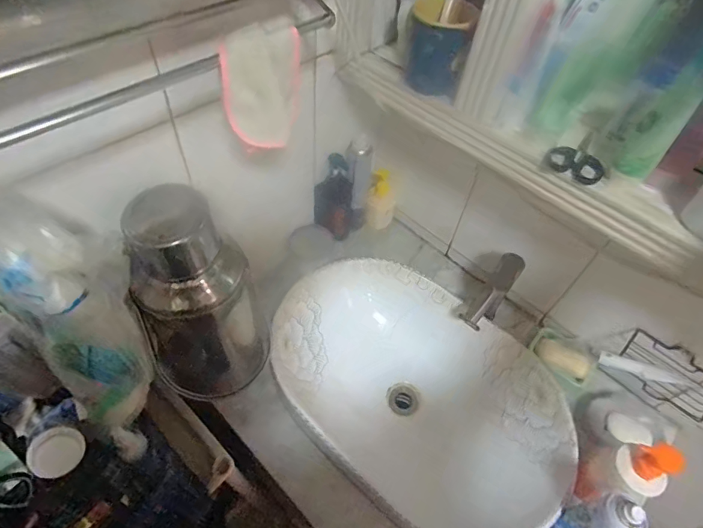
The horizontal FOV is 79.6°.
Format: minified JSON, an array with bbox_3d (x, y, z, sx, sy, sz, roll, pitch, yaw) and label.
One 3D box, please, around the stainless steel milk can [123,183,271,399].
[{"bbox_3d":[-0.212,0.060,0.606,0.157,0.322,0.145,-12,55,-14],"label":"stainless steel milk can"}]

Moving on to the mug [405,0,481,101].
[{"bbox_3d":[0.119,-0.306,0.592,0.089,0.101,0.088,13,53,4],"label":"mug"}]

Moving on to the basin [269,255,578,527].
[{"bbox_3d":[0.110,0.243,0.817,0.568,0.145,0.388,36,58,20],"label":"basin"}]

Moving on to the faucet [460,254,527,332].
[{"bbox_3d":[0.275,0.065,0.833,0.047,0.167,0.159,38,59,22],"label":"faucet"}]

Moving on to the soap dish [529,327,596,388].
[{"bbox_3d":[0.419,0.179,0.836,0.123,0.043,0.090,33,57,19],"label":"soap dish"}]

